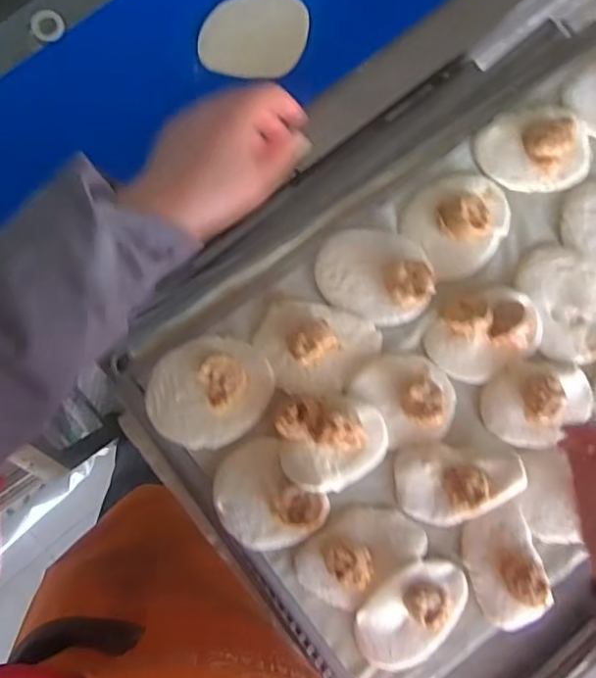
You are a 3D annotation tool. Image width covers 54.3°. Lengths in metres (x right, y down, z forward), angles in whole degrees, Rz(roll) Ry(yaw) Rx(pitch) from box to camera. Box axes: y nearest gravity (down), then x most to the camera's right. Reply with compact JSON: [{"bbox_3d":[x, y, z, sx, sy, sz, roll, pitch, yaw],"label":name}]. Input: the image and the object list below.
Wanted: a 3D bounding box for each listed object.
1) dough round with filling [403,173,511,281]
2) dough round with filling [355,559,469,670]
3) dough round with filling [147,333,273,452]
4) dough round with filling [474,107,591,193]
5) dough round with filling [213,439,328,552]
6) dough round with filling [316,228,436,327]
[{"bbox_3d":[0.152,-0.111,0.531,0.096,0.026,0.089,0,90,-6],"label":"dough round with filling"},{"bbox_3d":[0.106,0.250,0.521,0.111,0.027,0.079,-36,94,-5],"label":"dough round with filling"},{"bbox_3d":[-0.078,0.046,0.506,0.107,0.030,0.093,-41,94,-5],"label":"dough round with filling"},{"bbox_3d":[0.227,-0.179,0.541,0.108,0.033,0.076,-12,91,-6],"label":"dough round with filling"},{"bbox_3d":[-0.030,0.142,0.509,0.082,0.031,0.093,-41,94,-5],"label":"dough round with filling"},{"bbox_3d":[0.071,-0.058,0.521,0.103,0.025,0.079,18,88,-6],"label":"dough round with filling"}]

